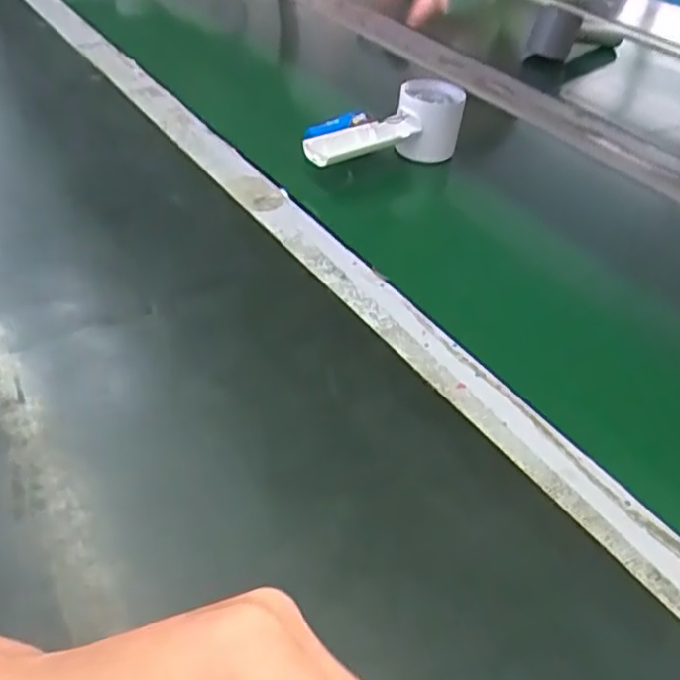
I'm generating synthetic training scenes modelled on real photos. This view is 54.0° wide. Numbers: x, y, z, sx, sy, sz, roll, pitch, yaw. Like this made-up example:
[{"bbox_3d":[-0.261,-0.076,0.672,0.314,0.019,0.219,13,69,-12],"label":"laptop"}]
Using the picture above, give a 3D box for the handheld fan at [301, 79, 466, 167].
[{"bbox_3d":[0.038,-0.187,0.595,0.162,0.064,0.058,-17,46,-24],"label":"handheld fan"}]

